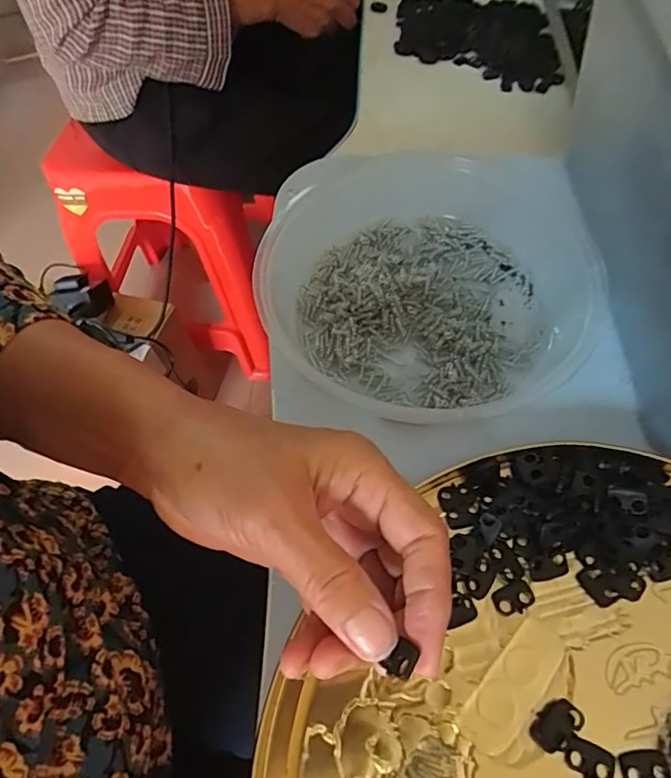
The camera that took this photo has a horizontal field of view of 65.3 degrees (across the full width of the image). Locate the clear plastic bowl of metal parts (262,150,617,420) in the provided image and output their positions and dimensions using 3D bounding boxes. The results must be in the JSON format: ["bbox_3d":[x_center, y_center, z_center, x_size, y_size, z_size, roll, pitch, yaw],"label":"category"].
[{"bbox_3d":[0.050,-0.073,0.336,0.220,0.053,0.201,-2,59,3],"label":"clear plastic bowl of metal parts"}]

